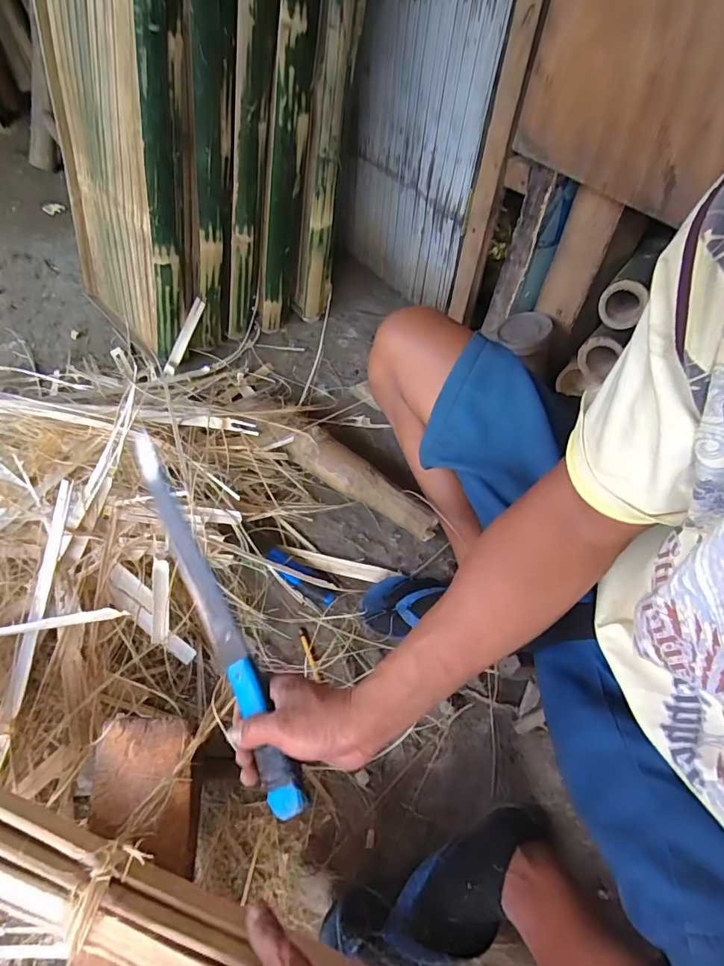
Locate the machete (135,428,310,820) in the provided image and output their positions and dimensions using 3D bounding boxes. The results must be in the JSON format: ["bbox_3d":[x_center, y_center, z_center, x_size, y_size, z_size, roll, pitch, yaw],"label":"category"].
[{"bbox_3d":[-0.149,0.112,0.452,0.033,0.027,0.391,-26,68,-16],"label":"machete"}]

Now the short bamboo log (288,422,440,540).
[{"bbox_3d":[-0.003,-0.003,0.800,0.290,0.071,0.070,35,61,22],"label":"short bamboo log"}]

